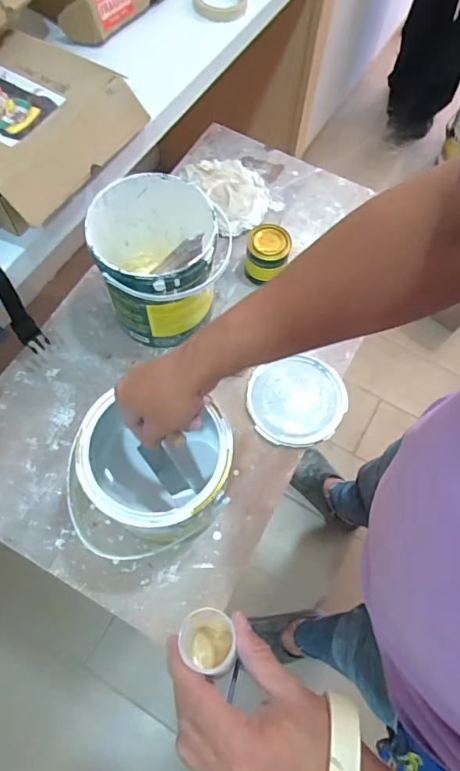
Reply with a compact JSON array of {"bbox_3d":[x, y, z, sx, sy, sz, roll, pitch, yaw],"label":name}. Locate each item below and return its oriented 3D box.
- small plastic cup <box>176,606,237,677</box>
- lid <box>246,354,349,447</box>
[{"bbox_3d":[-0.017,0.188,0.354,0.039,0.046,0.037,1,66,-3],"label":"small plastic cup"},{"bbox_3d":[0.106,0.025,0.754,0.155,0.013,0.139,-15,68,-10],"label":"lid"}]

